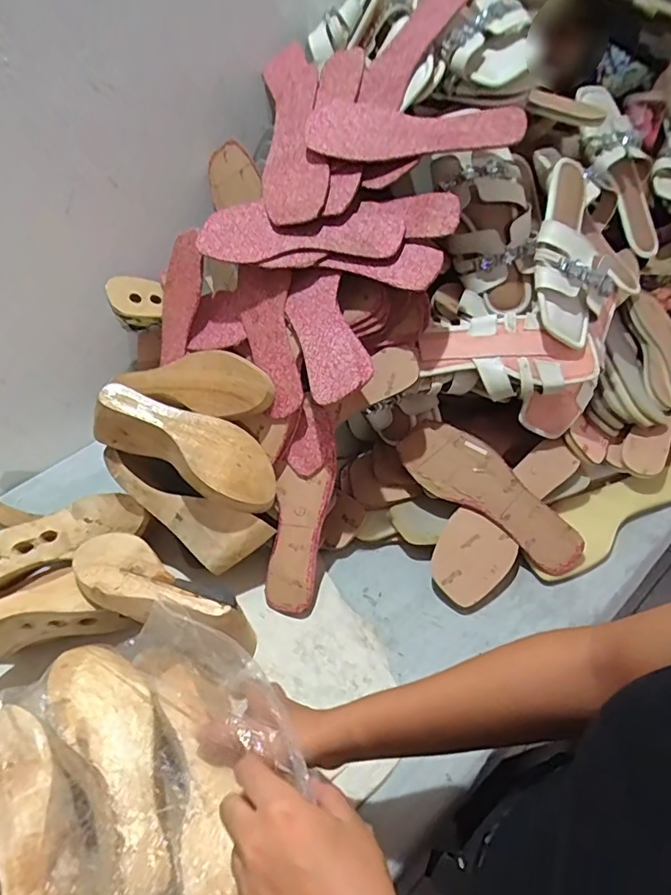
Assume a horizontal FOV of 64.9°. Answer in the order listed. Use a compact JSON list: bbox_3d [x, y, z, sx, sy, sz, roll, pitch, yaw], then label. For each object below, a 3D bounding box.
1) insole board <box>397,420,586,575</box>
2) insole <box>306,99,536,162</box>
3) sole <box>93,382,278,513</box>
[{"bbox_3d":[0.188,0.053,0.630,0.239,0.012,0.079,35,91,10],"label":"insole board"},{"bbox_3d":[0.077,-0.349,0.580,0.237,0.017,0.095,15,71,19],"label":"insole"},{"bbox_3d":[-0.173,0.002,0.602,0.230,0.075,0.078,26,55,5],"label":"sole"}]

